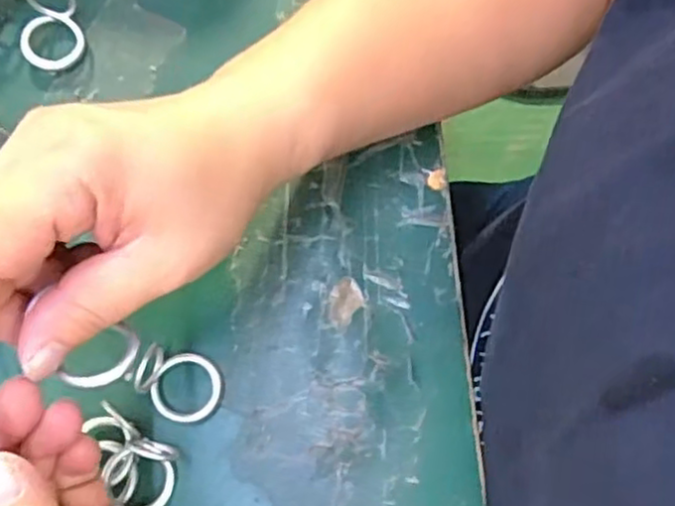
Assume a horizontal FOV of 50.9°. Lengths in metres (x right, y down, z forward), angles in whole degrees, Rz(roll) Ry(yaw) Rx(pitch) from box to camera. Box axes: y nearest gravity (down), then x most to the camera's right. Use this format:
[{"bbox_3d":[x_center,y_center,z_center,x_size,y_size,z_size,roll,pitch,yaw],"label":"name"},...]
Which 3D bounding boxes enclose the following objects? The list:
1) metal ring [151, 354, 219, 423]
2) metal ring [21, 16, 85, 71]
[{"bbox_3d":[-0.061,0.054,0.286,0.026,0.005,0.027,0,75,1],"label":"metal ring"},{"bbox_3d":[-0.132,-0.097,0.329,0.029,0.005,0.026,2,80,-10],"label":"metal ring"}]

